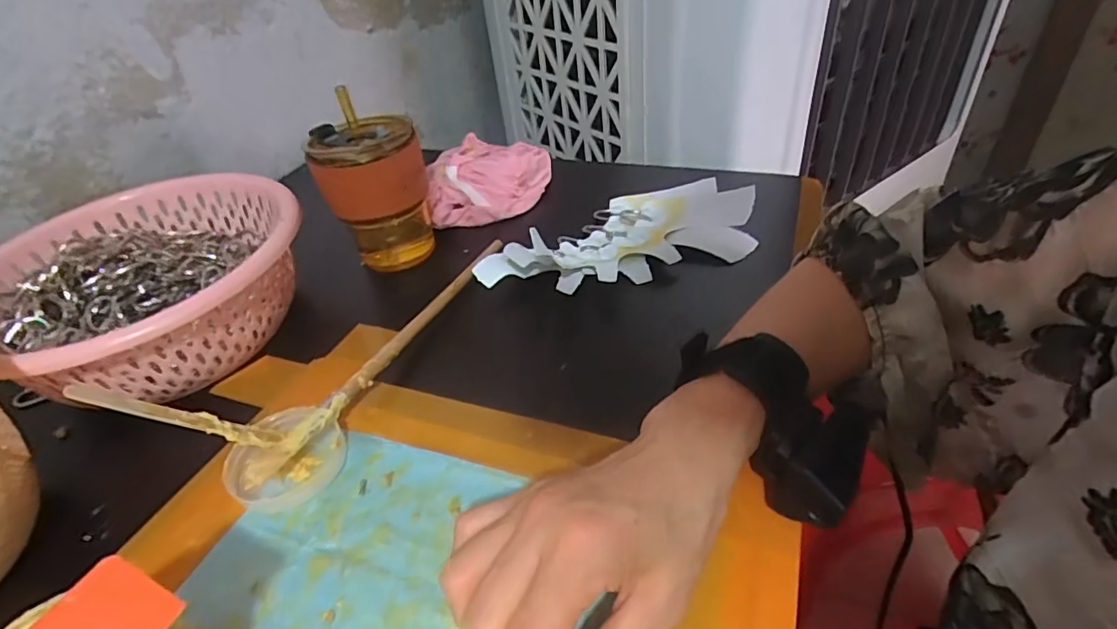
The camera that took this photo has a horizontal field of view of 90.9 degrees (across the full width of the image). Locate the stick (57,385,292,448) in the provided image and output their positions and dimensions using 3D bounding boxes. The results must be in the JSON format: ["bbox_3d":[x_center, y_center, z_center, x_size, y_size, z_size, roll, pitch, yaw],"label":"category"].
[{"bbox_3d":[-0.215,0.058,0.315,0.106,0.008,0.012,24,31,-27],"label":"stick"}]

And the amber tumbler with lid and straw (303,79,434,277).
[{"bbox_3d":[-0.152,-0.104,0.457,0.084,0.135,0.071,-20,42,-18],"label":"amber tumbler with lid and straw"}]

